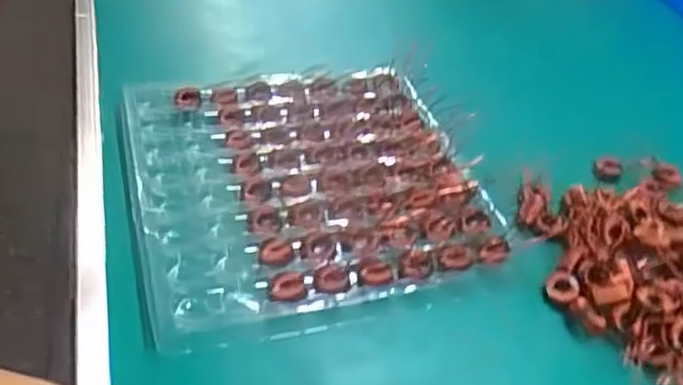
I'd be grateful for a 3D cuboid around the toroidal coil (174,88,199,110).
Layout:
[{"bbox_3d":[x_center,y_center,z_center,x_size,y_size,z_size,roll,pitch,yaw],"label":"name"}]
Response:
[{"bbox_3d":[-0.146,-0.089,0.601,0.022,0.012,0.020,-8,46,-15],"label":"toroidal coil"}]

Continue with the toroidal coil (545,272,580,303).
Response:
[{"bbox_3d":[0.173,0.076,0.499,0.024,0.014,0.024,4,45,-3],"label":"toroidal coil"}]

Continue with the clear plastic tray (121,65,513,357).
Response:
[{"bbox_3d":[-0.033,-0.012,0.546,0.276,0.032,0.275,-10,47,-16],"label":"clear plastic tray"}]

